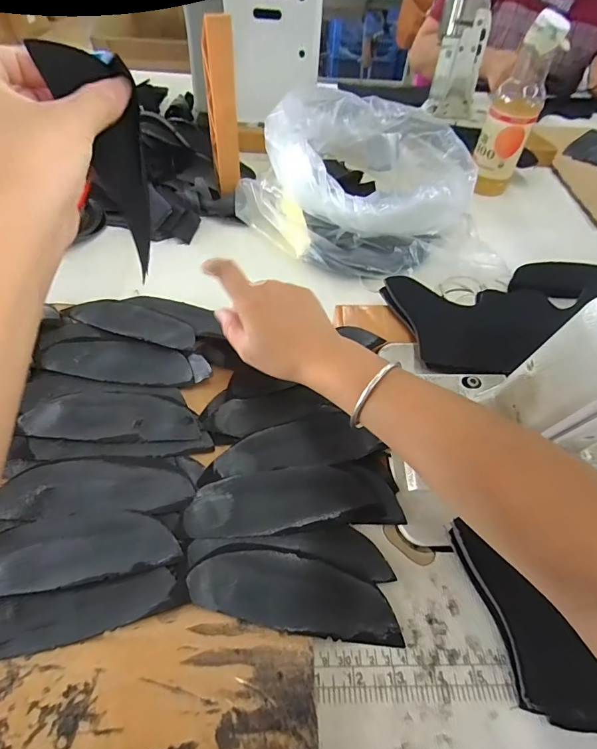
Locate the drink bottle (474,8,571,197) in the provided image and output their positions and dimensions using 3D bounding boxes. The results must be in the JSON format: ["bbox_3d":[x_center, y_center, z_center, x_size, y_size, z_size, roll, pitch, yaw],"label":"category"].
[{"bbox_3d":[0.296,-0.360,0.570,0.062,0.208,0.076,23,54,13],"label":"drink bottle"}]

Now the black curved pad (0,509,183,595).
[{"bbox_3d":[-0.149,0.117,0.284,0.125,0.004,0.046,-8,54,-11],"label":"black curved pad"}]

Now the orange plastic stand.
[{"bbox_3d":[-0.087,-0.301,0.482,0.034,0.173,0.019,3,52,-2],"label":"orange plastic stand"}]

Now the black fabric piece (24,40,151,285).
[{"bbox_3d":[-0.114,-0.133,0.272,0.040,0.135,0.019,-34,44,-26],"label":"black fabric piece"}]

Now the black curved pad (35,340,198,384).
[{"bbox_3d":[-0.164,-0.012,0.379,0.136,0.005,0.043,7,52,1],"label":"black curved pad"}]

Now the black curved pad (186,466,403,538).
[{"bbox_3d":[-0.002,0.093,0.311,0.155,0.009,0.046,-1,53,-6],"label":"black curved pad"}]

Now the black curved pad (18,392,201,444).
[{"bbox_3d":[-0.154,0.035,0.347,0.138,0.004,0.047,0,52,-4],"label":"black curved pad"}]

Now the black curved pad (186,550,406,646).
[{"bbox_3d":[-0.002,0.145,0.278,0.136,0.006,0.044,7,52,1],"label":"black curved pad"}]

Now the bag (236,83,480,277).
[{"bbox_3d":[0.079,-0.236,0.513,0.236,0.117,0.227,37,58,22],"label":"bag"}]

